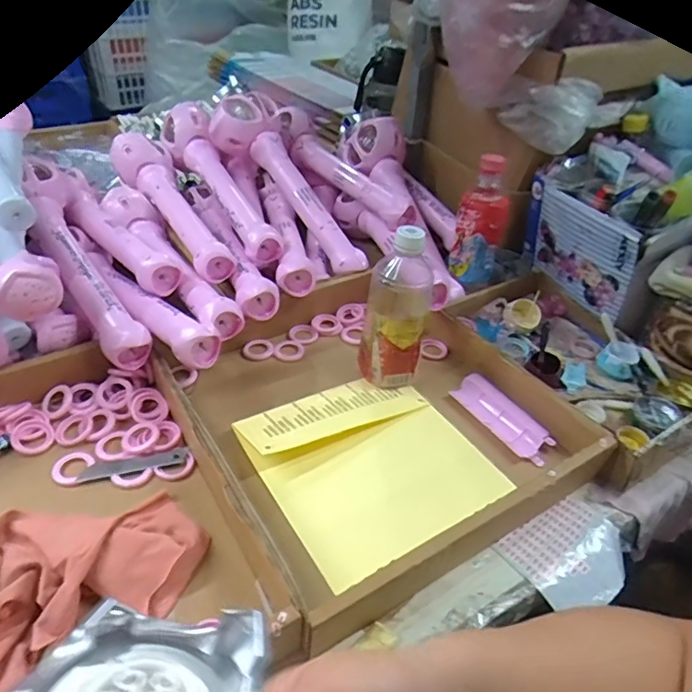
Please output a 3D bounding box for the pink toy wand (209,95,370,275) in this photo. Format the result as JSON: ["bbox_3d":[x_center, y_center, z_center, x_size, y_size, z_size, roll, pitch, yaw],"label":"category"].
[{"bbox_3d":[-0.080,-0.226,0.778,0.065,0.059,0.318,-32,79,-35],"label":"pink toy wand"}]

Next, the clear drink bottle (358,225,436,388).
[{"bbox_3d":[0.055,-0.038,0.599,0.069,0.183,0.056,8,41,1],"label":"clear drink bottle"}]

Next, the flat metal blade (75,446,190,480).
[{"bbox_3d":[-0.203,0.113,0.523,0.098,0.004,0.020,-10,44,-18],"label":"flat metal blade"}]

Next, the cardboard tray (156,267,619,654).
[{"bbox_3d":[0.022,0.058,0.582,0.348,0.055,0.370,-20,48,-27],"label":"cardboard tray"}]

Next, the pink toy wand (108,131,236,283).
[{"bbox_3d":[-0.232,-0.195,0.728,0.076,0.061,0.312,-20,46,-27],"label":"pink toy wand"}]

